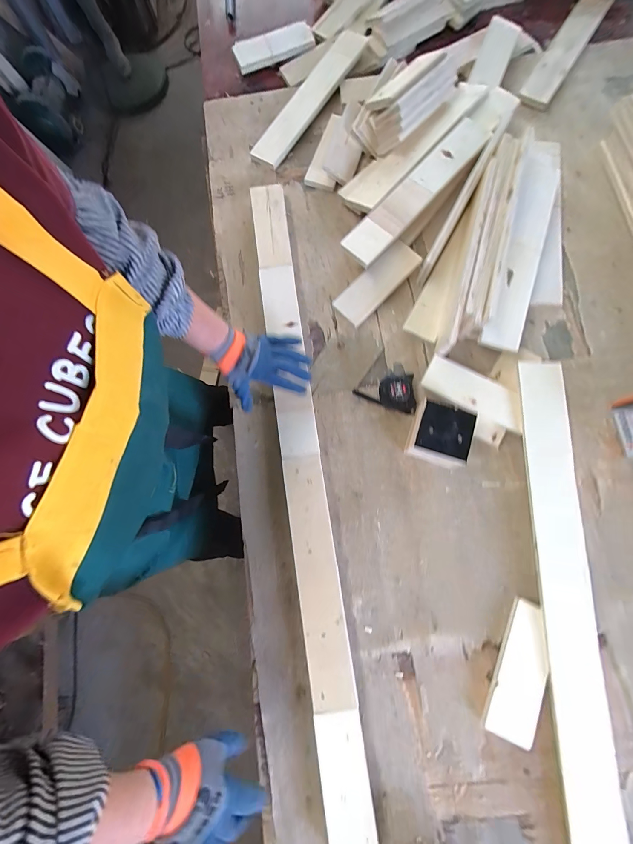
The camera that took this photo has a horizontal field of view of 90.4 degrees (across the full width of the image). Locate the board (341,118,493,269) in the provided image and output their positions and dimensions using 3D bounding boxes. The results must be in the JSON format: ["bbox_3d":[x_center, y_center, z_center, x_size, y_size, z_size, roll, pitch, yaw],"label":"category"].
[{"bbox_3d":[0.193,-0.452,0.612,0.070,0.025,0.345,45,93,-3],"label":"board"}]

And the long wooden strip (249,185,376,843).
[{"bbox_3d":[-0.028,0.063,0.577,0.077,0.044,1.198,-8,77,0],"label":"long wooden strip"}]

